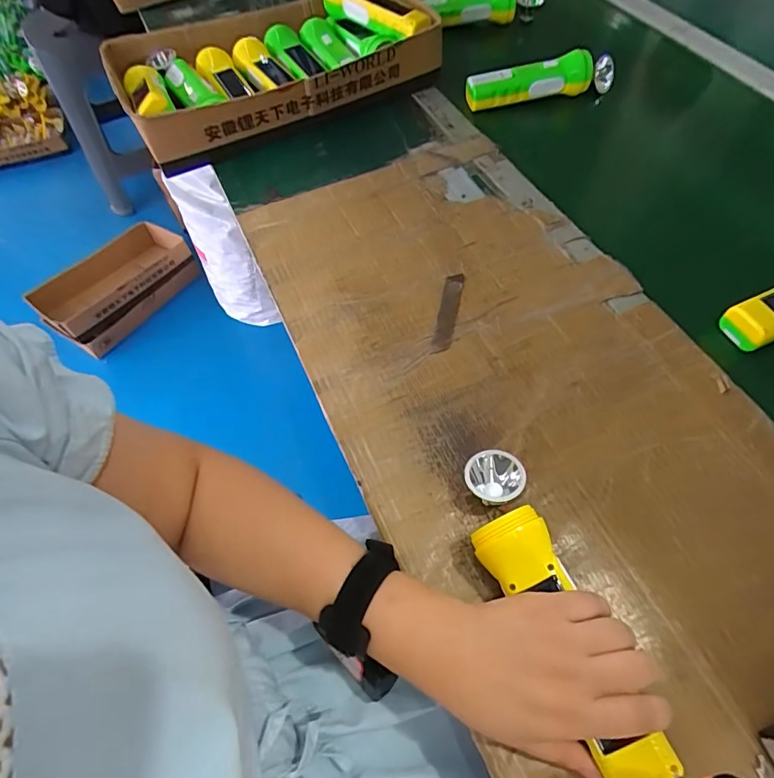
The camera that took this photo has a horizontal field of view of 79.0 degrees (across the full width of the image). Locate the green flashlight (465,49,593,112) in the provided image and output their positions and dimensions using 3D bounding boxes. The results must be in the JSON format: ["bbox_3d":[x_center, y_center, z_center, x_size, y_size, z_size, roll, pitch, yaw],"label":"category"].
[{"bbox_3d":[0.193,-0.420,0.641,0.164,0.047,0.054,-11,59,-4],"label":"green flashlight"}]

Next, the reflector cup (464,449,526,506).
[{"bbox_3d":[0.081,0.069,0.364,0.042,0.034,0.036,-12,59,-5],"label":"reflector cup"}]

